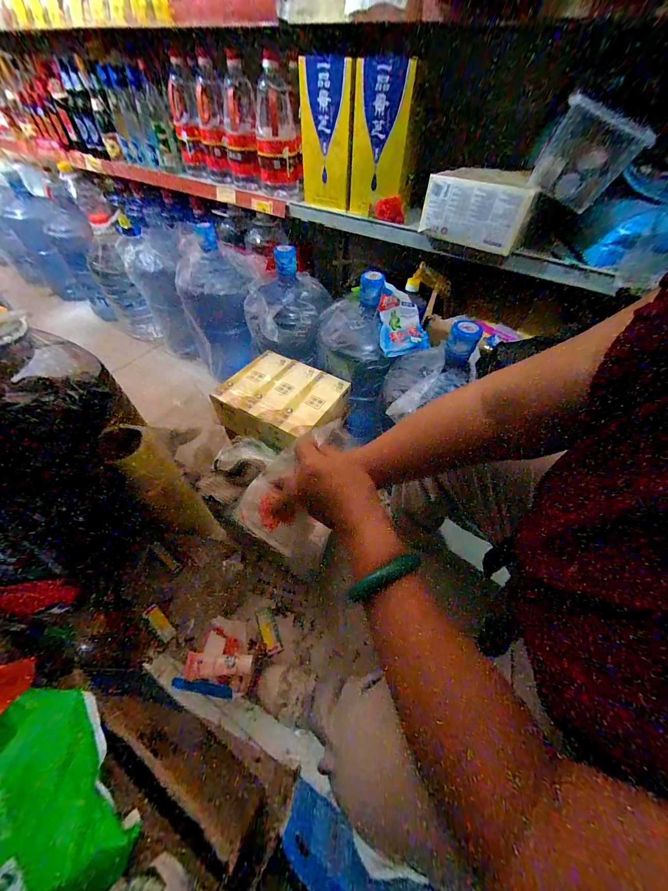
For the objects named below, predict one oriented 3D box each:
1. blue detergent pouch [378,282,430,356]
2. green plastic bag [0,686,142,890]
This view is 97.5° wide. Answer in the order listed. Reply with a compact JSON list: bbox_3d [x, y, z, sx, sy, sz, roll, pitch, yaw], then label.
[{"bbox_3d":[0.169,-0.299,0.702,0.135,0.055,0.190,1,72,-20],"label":"blue detergent pouch"},{"bbox_3d":[-0.282,0.340,0.273,0.183,0.035,0.110,42,25,20],"label":"green plastic bag"}]

